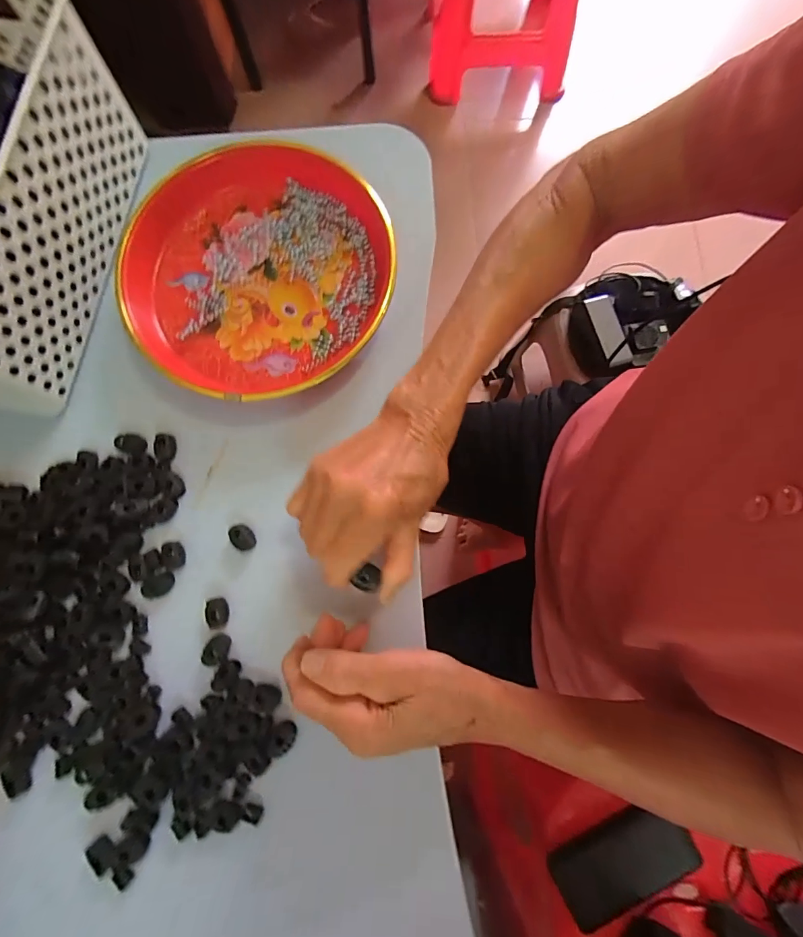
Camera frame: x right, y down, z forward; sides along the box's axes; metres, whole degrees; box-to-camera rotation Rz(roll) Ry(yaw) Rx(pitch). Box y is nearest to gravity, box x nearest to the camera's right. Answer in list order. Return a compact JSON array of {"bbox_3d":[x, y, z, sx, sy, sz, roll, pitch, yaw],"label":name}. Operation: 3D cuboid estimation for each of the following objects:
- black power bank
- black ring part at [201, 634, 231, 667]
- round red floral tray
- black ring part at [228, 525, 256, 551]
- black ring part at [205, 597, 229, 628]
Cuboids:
[{"bbox_3d":[0.255,0.448,0.474,0.175,0.021,0.069,-6,43,-19],"label":"black power bank"},{"bbox_3d":[-0.134,0.131,0.298,0.016,0.006,0.022,26,81,6],"label":"black ring part"},{"bbox_3d":[-0.119,-0.162,0.338,0.215,0.035,0.214,0,79,1],"label":"round red floral tray"},{"bbox_3d":[-0.121,0.052,0.313,0.016,0.006,0.021,-42,81,-6],"label":"black ring part"},{"bbox_3d":[-0.136,0.106,0.303,0.016,0.008,0.020,-2,79,1],"label":"black ring part"}]

